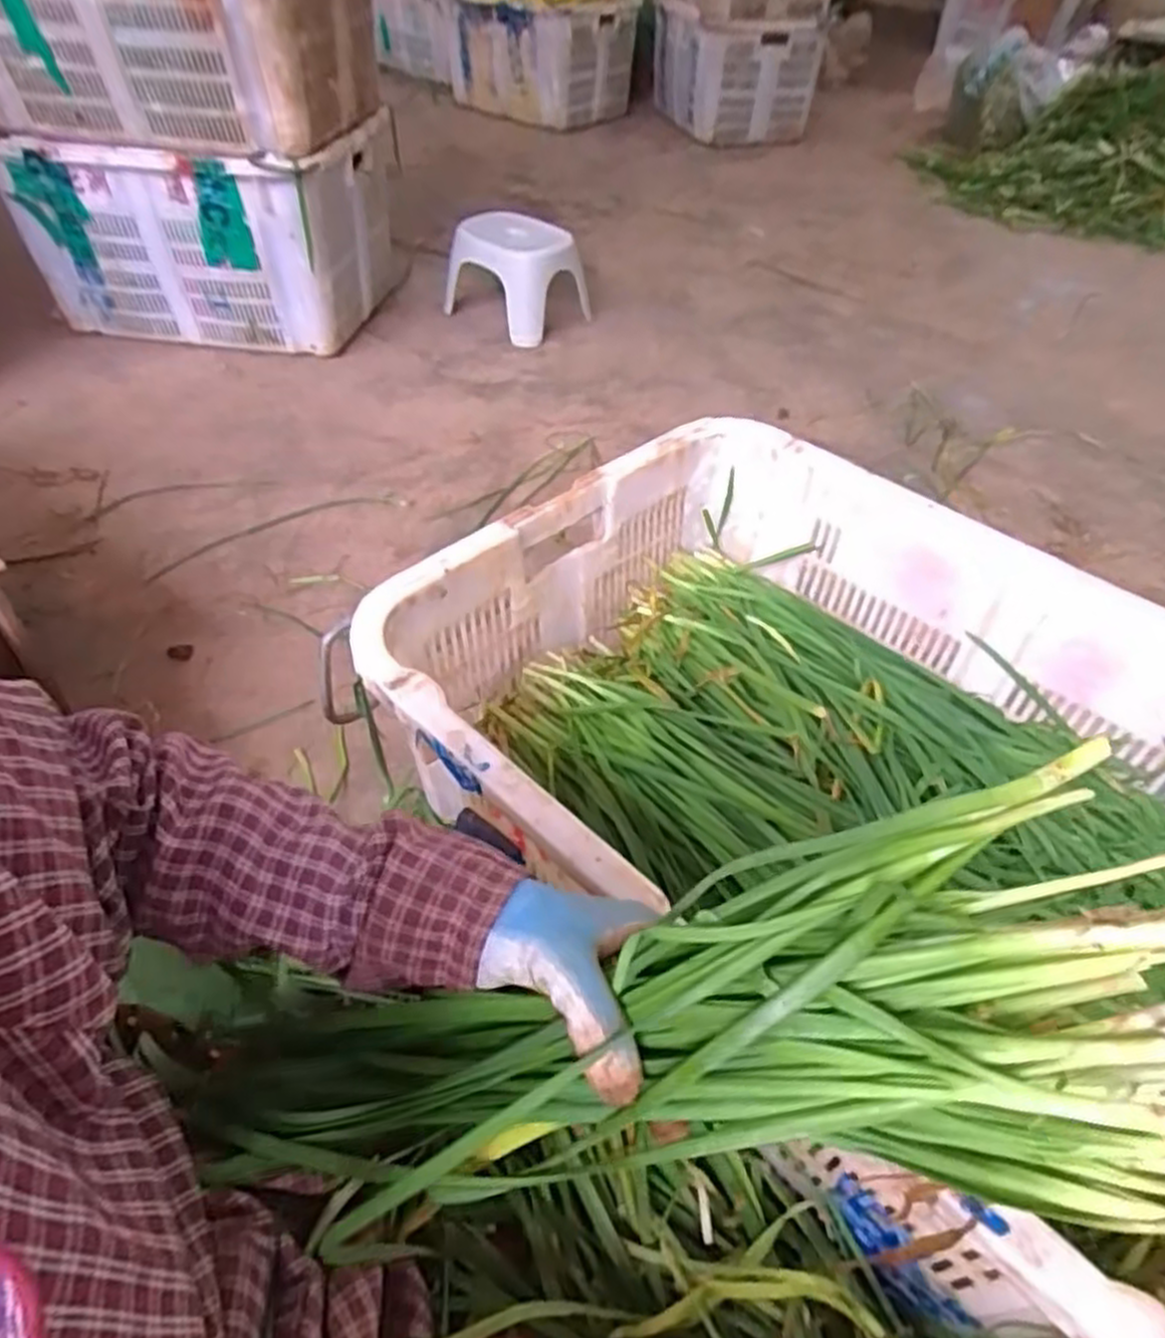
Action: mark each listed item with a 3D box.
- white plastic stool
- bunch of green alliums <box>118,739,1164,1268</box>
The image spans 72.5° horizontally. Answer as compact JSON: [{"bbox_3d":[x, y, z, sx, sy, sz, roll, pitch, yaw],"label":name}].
[{"bbox_3d":[-0.161,-0.871,1.748,0.274,0.188,0.224,33,54,26],"label":"white plastic stool"},{"bbox_3d":[0.015,0.159,0.331,0.425,0.109,0.120,-16,44,17],"label":"bunch of green alliums"}]

